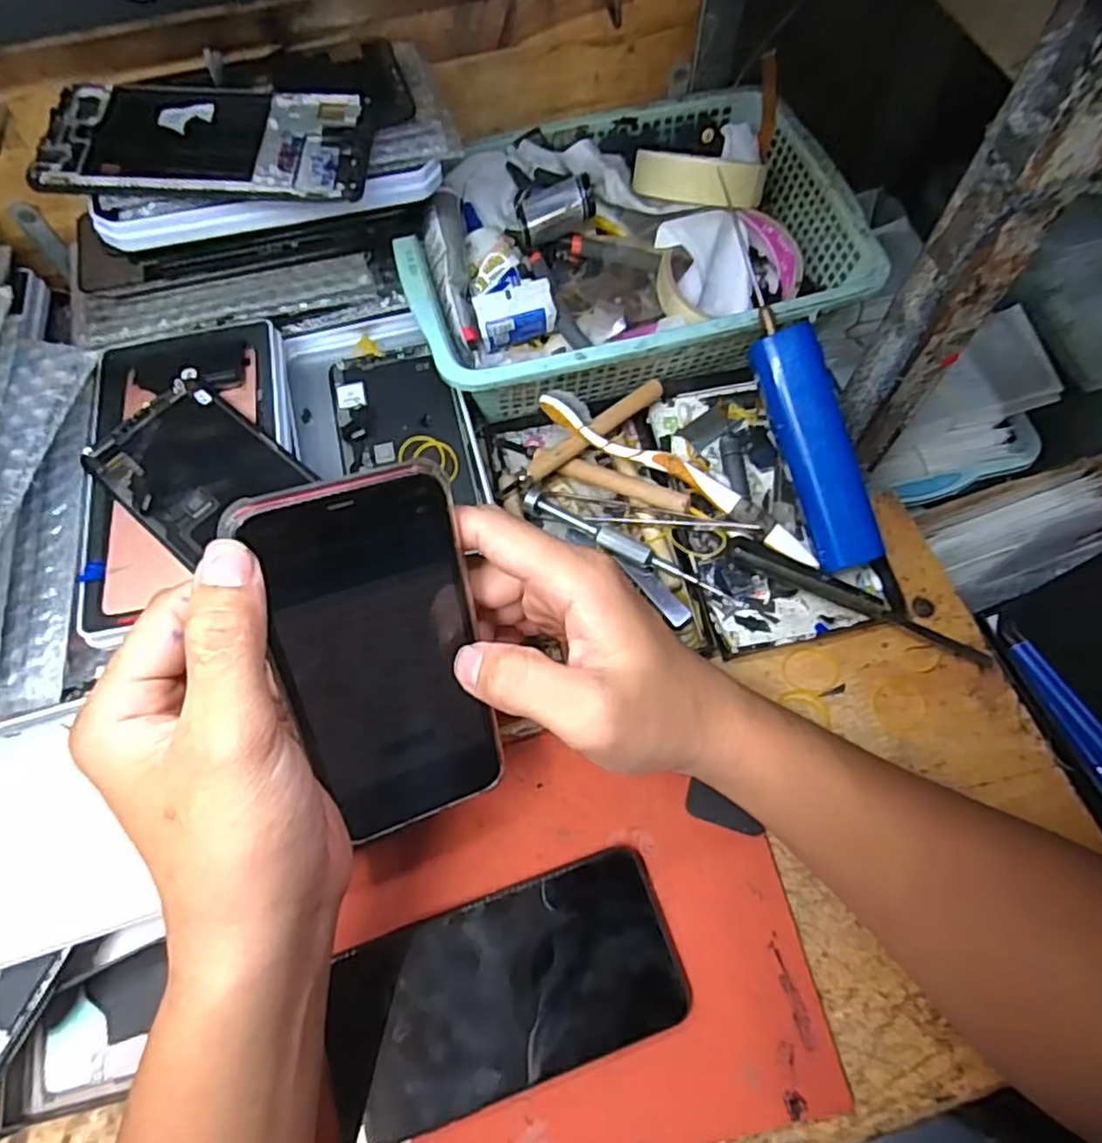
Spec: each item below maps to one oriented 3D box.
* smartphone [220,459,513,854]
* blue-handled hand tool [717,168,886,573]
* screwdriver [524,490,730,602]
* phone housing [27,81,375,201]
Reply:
[{"bbox_3d":[-0.062,0.035,0.264,0.070,0.144,0.008,-17,25,-19],"label":"smartphone"},{"bbox_3d":[0.137,-0.106,0.380,0.035,0.023,0.213,-18,88,-11],"label":"blue-handled hand tool"},{"bbox_3d":[0.042,-0.016,0.389,0.126,0.010,0.014,28,70,13],"label":"screwdriver"},{"bbox_3d":[-0.167,-0.213,0.338,0.154,0.004,0.071,-2,66,0],"label":"phone housing"}]

